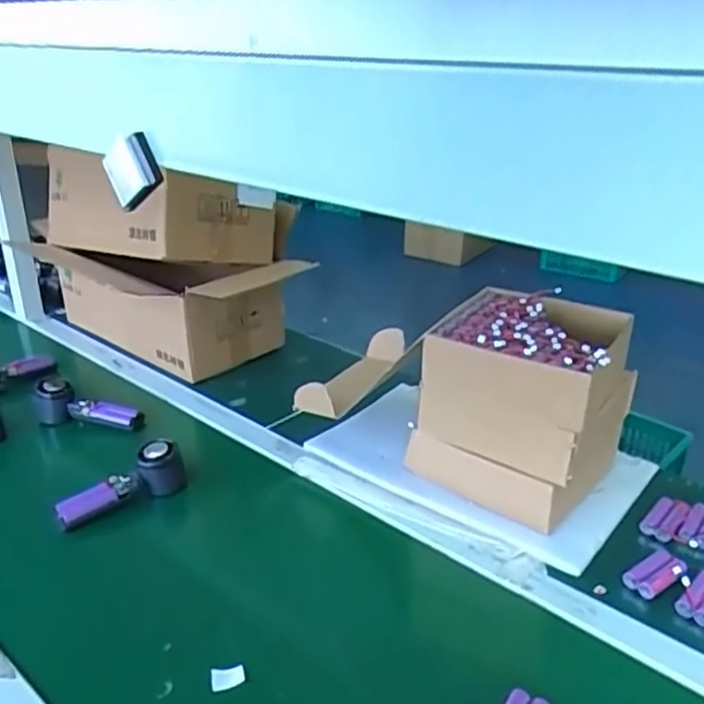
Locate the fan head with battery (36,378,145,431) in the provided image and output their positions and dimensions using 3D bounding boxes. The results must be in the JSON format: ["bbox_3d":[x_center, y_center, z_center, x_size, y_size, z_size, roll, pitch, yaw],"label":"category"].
[{"bbox_3d":[-0.407,0.082,1.082,0.158,0.058,0.058,4,26,10],"label":"fan head with battery"}]

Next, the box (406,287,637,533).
[{"bbox_3d":[0.212,0.062,0.894,0.217,0.224,0.199,16,30,31],"label":"box"}]

